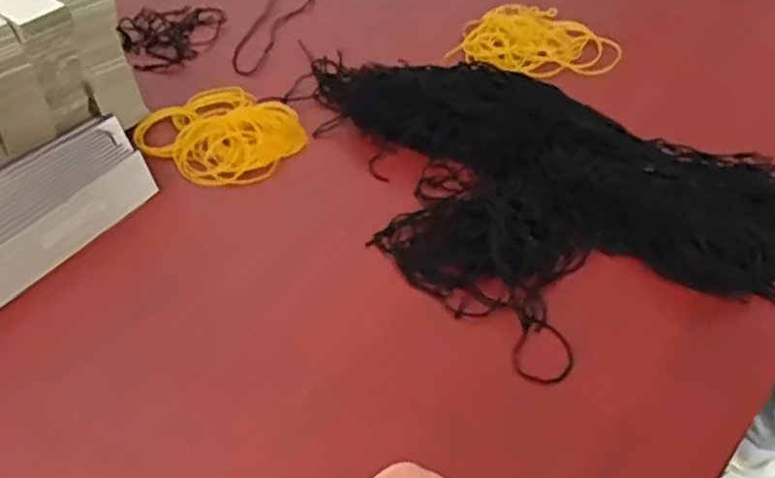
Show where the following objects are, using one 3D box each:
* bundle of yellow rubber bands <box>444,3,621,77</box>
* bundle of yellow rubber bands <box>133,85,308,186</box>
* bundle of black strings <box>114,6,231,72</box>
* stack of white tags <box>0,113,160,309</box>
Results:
[{"bbox_3d":[0.118,-0.163,0.597,0.127,0.019,0.088,-3,46,0],"label":"bundle of yellow rubber bands"},{"bbox_3d":[-0.116,-0.077,0.517,0.109,0.015,0.090,29,54,26],"label":"bundle of yellow rubber bands"},{"bbox_3d":[-0.177,-0.174,0.618,0.088,0.019,0.075,-20,49,-16],"label":"bundle of black strings"},{"bbox_3d":[-0.212,-0.020,0.452,0.077,0.029,0.139,29,54,26],"label":"stack of white tags"}]

